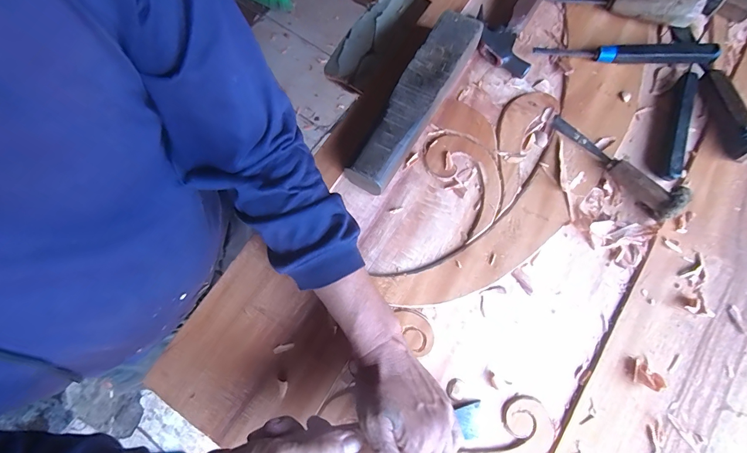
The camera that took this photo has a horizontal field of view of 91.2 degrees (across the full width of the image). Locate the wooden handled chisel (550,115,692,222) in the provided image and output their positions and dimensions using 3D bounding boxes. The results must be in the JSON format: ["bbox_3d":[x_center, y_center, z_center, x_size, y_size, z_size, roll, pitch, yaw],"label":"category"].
[{"bbox_3d":[0.297,-0.082,0.445,0.030,0.036,0.174,-38,78,-9],"label":"wooden handled chisel"}]

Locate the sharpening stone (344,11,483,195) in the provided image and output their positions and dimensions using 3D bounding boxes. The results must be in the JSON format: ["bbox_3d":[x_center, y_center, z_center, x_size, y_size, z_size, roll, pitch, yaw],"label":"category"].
[{"bbox_3d":[0.054,-0.158,0.467,0.061,0.047,0.254,30,78,8],"label":"sharpening stone"}]

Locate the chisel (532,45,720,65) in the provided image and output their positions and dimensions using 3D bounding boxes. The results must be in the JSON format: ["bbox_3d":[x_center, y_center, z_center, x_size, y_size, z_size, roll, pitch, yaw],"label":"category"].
[{"bbox_3d":[0.333,-0.235,0.489,0.216,0.036,0.022,7,75,3],"label":"chisel"}]

